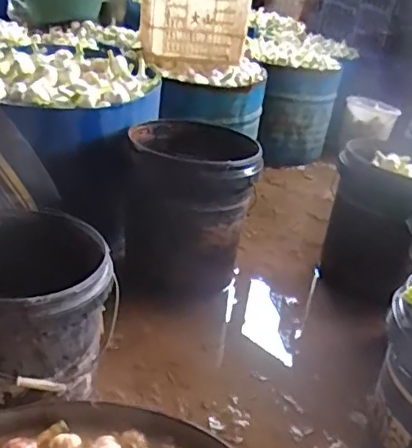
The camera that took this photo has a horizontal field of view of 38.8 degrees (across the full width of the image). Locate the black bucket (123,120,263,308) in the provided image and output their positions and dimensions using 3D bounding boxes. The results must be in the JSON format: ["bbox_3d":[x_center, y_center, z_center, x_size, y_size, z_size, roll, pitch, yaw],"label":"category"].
[{"bbox_3d":[-0.065,-0.045,1.673,0.352,0.402,0.375,4,26,-8],"label":"black bucket"}]

